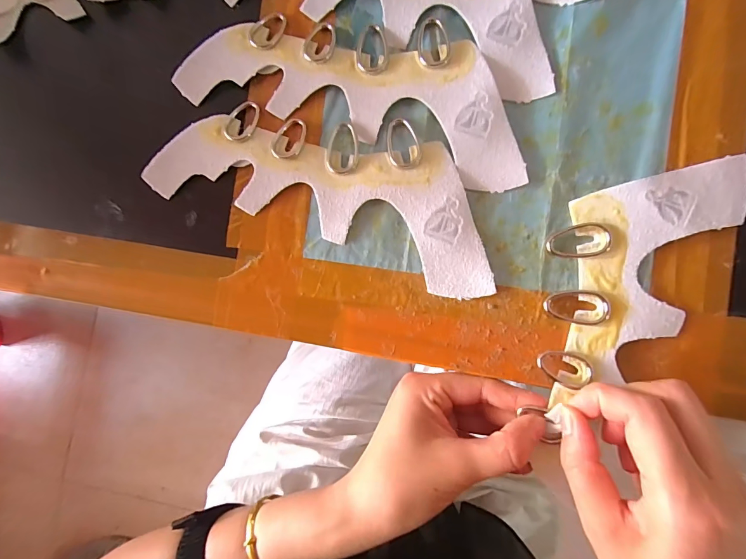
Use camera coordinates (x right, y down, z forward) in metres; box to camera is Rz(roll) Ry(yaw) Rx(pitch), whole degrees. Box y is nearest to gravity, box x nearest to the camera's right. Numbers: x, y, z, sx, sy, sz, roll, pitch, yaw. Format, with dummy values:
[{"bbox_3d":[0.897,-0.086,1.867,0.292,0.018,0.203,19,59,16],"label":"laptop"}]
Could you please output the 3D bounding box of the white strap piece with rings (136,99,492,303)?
[{"bbox_3d":[-0.027,-0.059,0.228,0.215,0.007,0.082,18,90,6],"label":"white strap piece with rings"}]

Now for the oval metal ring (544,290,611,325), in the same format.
[{"bbox_3d":[0.116,0.015,0.212,0.035,0.004,0.019,7,89,6],"label":"oval metal ring"}]

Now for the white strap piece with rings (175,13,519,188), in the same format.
[{"bbox_3d":[-0.012,-0.117,0.229,0.213,0.007,0.082,13,90,6],"label":"white strap piece with rings"}]

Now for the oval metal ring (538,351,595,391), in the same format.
[{"bbox_3d":[0.107,0.049,0.209,0.029,0.006,0.019,26,91,6],"label":"oval metal ring"}]

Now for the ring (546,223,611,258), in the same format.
[{"bbox_3d":[0.118,-0.022,0.214,0.034,0.005,0.019,-2,88,6],"label":"ring"}]

